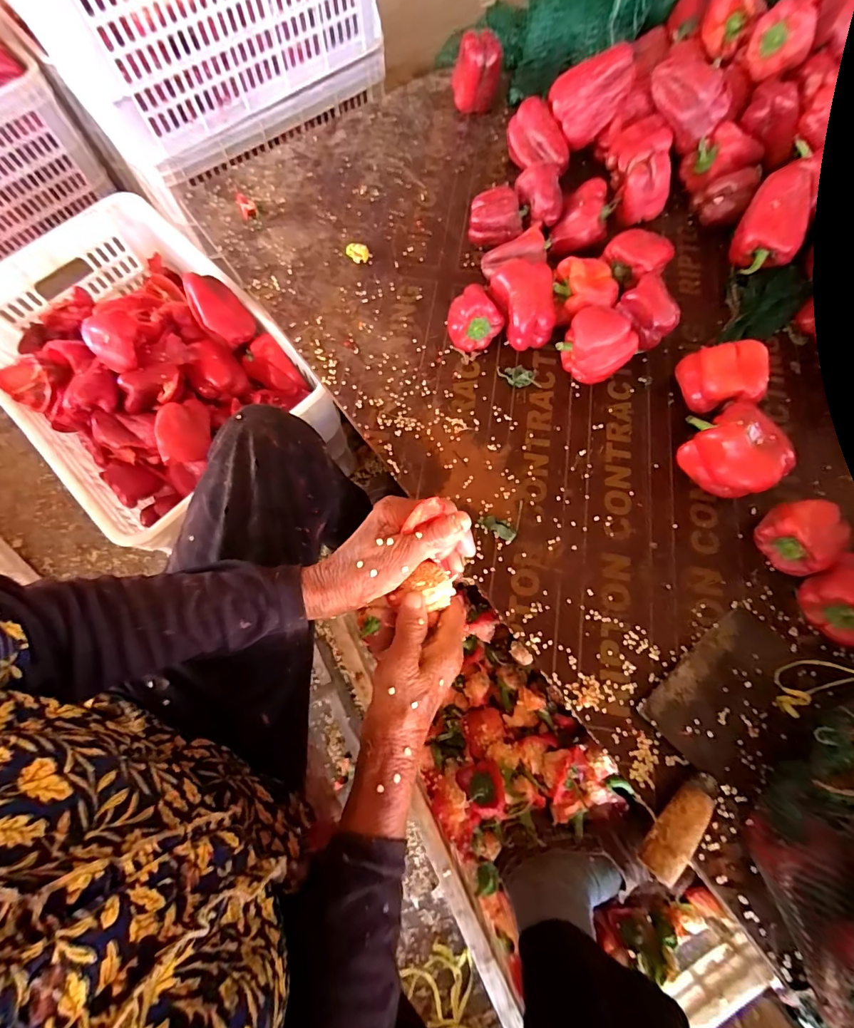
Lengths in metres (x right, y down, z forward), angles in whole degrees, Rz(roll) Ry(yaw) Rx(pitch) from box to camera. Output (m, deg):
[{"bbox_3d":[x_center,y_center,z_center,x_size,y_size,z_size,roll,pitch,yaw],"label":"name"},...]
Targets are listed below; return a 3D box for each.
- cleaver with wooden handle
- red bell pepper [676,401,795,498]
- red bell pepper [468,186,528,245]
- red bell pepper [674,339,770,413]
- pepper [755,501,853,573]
[{"bbox_3d":[0.260,0.197,0.383,0.244,0.042,0.100,-37,75,-9],"label":"cleaver with wooden handle"},{"bbox_3d":[0.324,-0.067,0.448,0.076,0.076,0.098,-42,76,-11],"label":"red bell pepper"},{"bbox_3d":[0.096,-0.402,0.571,0.074,0.058,0.057,8,73,4],"label":"red bell pepper"},{"bbox_3d":[0.334,-0.150,0.484,0.073,0.070,0.074,-2,72,1],"label":"red bell pepper"},{"bbox_3d":[0.383,0.023,0.427,0.065,0.052,0.067,-1,72,2],"label":"pepper"}]

